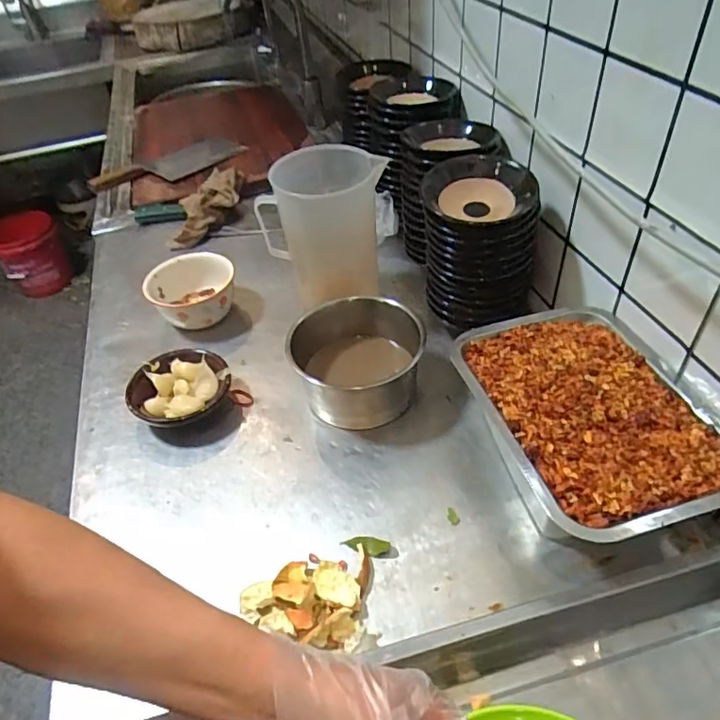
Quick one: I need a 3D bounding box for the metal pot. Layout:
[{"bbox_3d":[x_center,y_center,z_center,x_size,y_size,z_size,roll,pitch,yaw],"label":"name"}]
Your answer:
[{"bbox_3d":[-0.001,0.001,0.646,0.143,0.089,0.135,-3,44,3],"label":"metal pot"}]

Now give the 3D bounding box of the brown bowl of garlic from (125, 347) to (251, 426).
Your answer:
[{"bbox_3d":[-0.215,0.040,0.664,0.118,0.045,0.111,-3,44,3],"label":"brown bowl of garlic"}]

